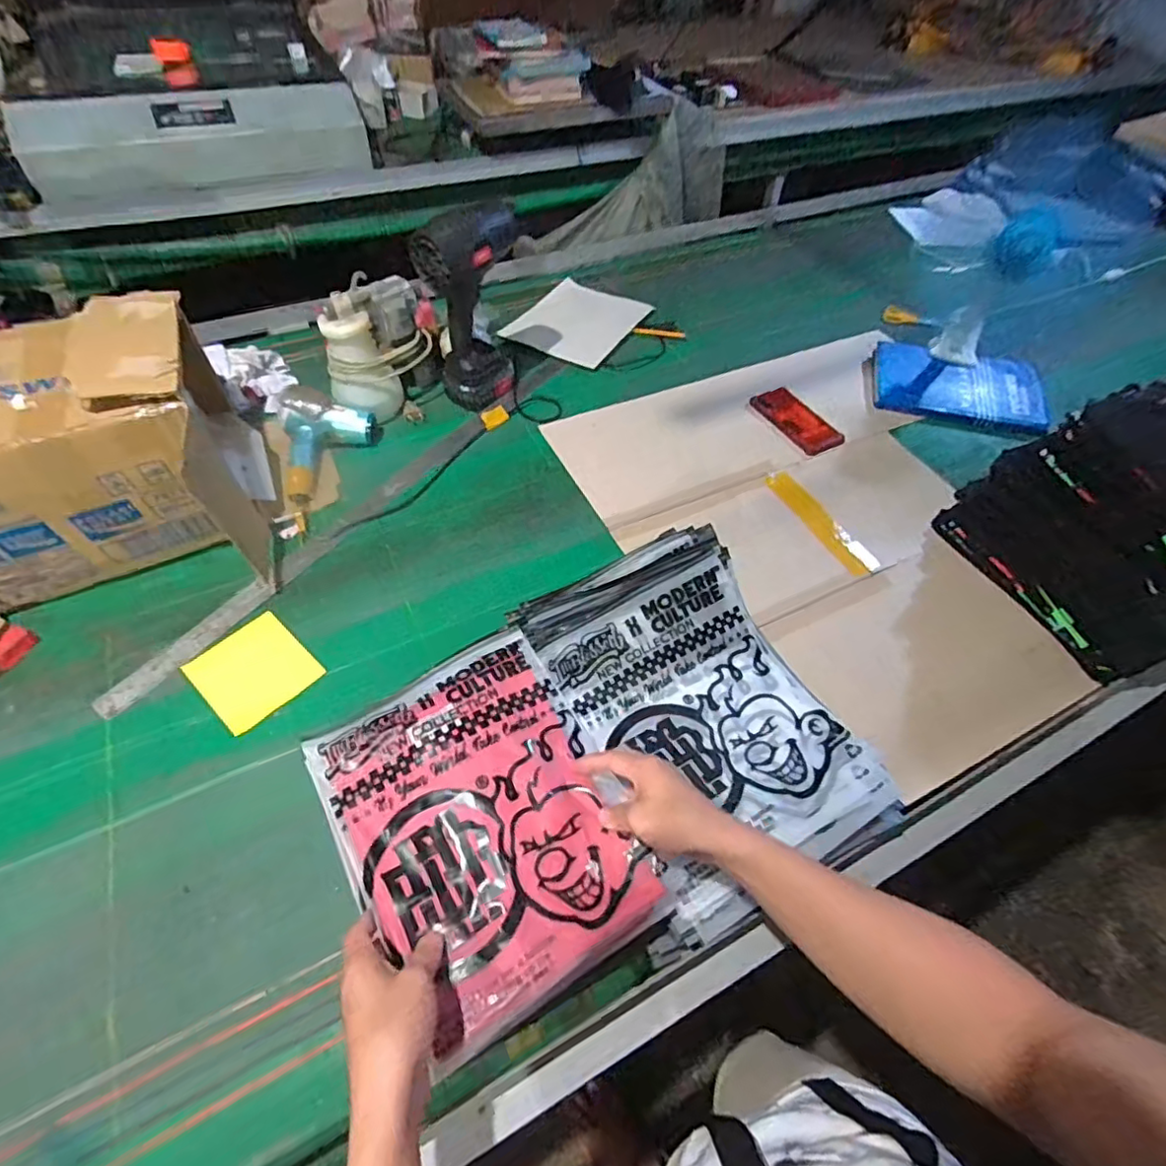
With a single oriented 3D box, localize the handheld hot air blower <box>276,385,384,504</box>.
[{"bbox_3d":[-0.378,-0.213,0.891,0.133,0.065,0.192,-10,55,-8],"label":"handheld hot air blower"}]

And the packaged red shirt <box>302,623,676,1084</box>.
[{"bbox_3d":[-0.093,0.207,0.548,0.236,0.026,0.311,-25,61,-20],"label":"packaged red shirt"}]

